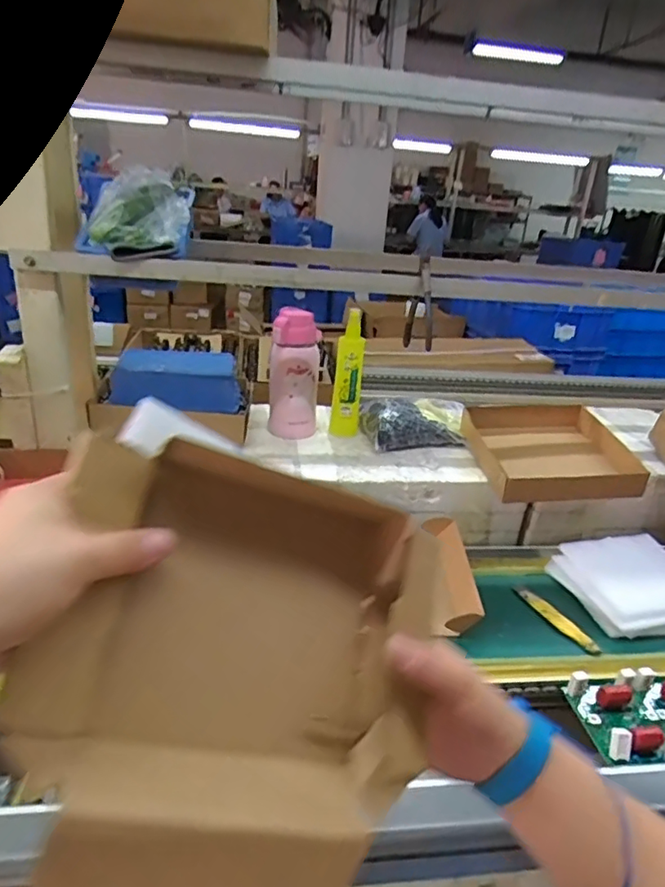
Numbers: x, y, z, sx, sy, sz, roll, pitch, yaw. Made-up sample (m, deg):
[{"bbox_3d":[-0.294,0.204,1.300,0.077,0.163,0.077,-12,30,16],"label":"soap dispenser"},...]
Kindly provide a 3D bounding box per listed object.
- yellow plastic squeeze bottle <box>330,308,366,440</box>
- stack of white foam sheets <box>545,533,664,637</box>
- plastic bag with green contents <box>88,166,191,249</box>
[{"bbox_3d":[0.027,-0.109,0.936,0.045,0.212,0.031,7,25,5],"label":"yellow plastic squeeze bottle"},{"bbox_3d":[0.363,0.171,0.694,0.160,0.042,0.136,-1,25,-13],"label":"stack of white foam sheets"},{"bbox_3d":[-0.251,-0.310,0.750,0.118,0.088,0.092,-1,25,-13],"label":"plastic bag with green contents"}]

